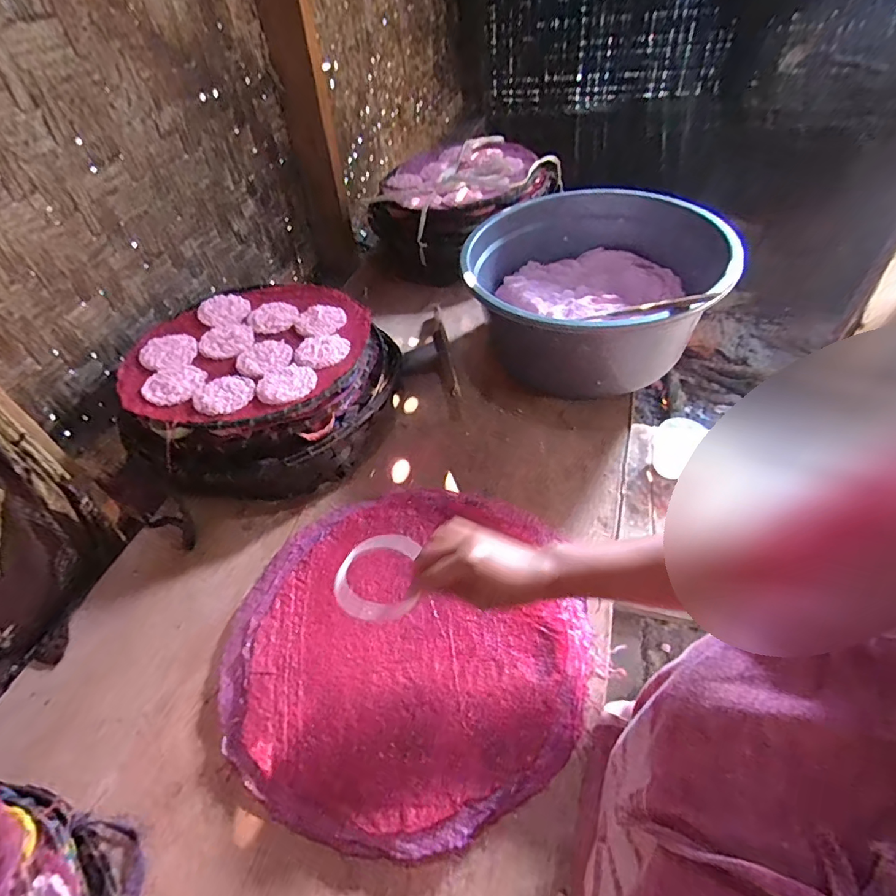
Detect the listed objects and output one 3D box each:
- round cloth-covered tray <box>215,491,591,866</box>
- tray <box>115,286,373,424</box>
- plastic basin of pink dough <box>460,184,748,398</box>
[{"bbox_3d":[-0.050,0.210,0.543,0.391,0.034,0.369,-3,49,4],"label":"round cloth-covered tray"},{"bbox_3d":[-0.303,-0.155,0.736,0.329,0.033,0.321,4,49,10],"label":"tray"},{"bbox_3d":[0.248,-0.257,0.817,0.432,0.186,0.390,2,49,9],"label":"plastic basin of pink dough"}]

